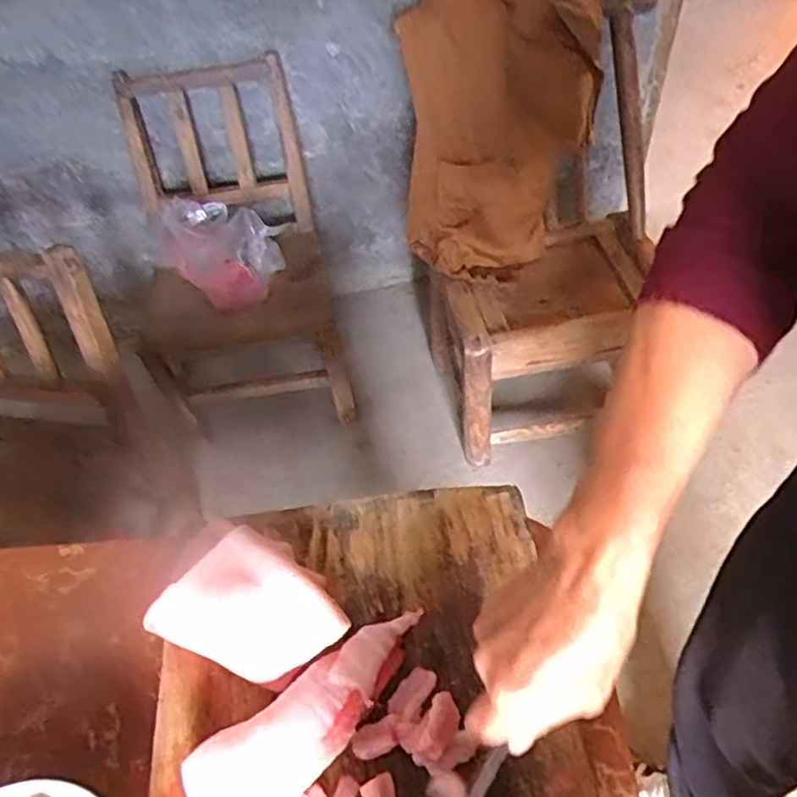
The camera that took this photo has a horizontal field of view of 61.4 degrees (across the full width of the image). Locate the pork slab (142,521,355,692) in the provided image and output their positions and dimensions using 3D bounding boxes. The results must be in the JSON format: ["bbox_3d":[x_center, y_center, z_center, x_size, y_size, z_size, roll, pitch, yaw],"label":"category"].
[{"bbox_3d":[-0.101,0.147,0.461,0.108,0.030,0.100,34,61,28],"label":"pork slab"}]

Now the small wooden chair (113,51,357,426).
[{"bbox_3d":[-0.300,-0.254,1.209,0.322,0.523,0.356,-12,51,-4],"label":"small wooden chair"}]

